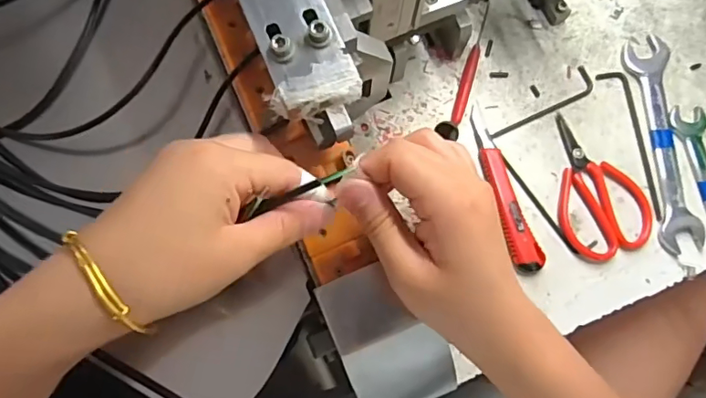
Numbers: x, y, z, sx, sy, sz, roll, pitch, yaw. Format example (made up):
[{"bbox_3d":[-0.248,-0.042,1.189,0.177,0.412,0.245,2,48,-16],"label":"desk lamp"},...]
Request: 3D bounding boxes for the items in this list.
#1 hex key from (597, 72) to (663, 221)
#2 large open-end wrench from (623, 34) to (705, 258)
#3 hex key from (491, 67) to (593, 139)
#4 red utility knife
[{"bbox_3d":[0.260,-0.052,0.471,0.026,0.004,0.140,-17,80,-5],"label":"hex key"},{"bbox_3d":[0.279,-0.053,0.468,0.038,0.006,0.199,-4,79,-2],"label":"large open-end wrench"},{"bbox_3d":[0.177,-0.082,0.475,0.111,0.004,0.024,-37,82,-8],"label":"hex key"},{"bbox_3d":[0.129,-0.010,0.452,0.024,0.012,0.152,-18,80,-5],"label":"red utility knife"}]

